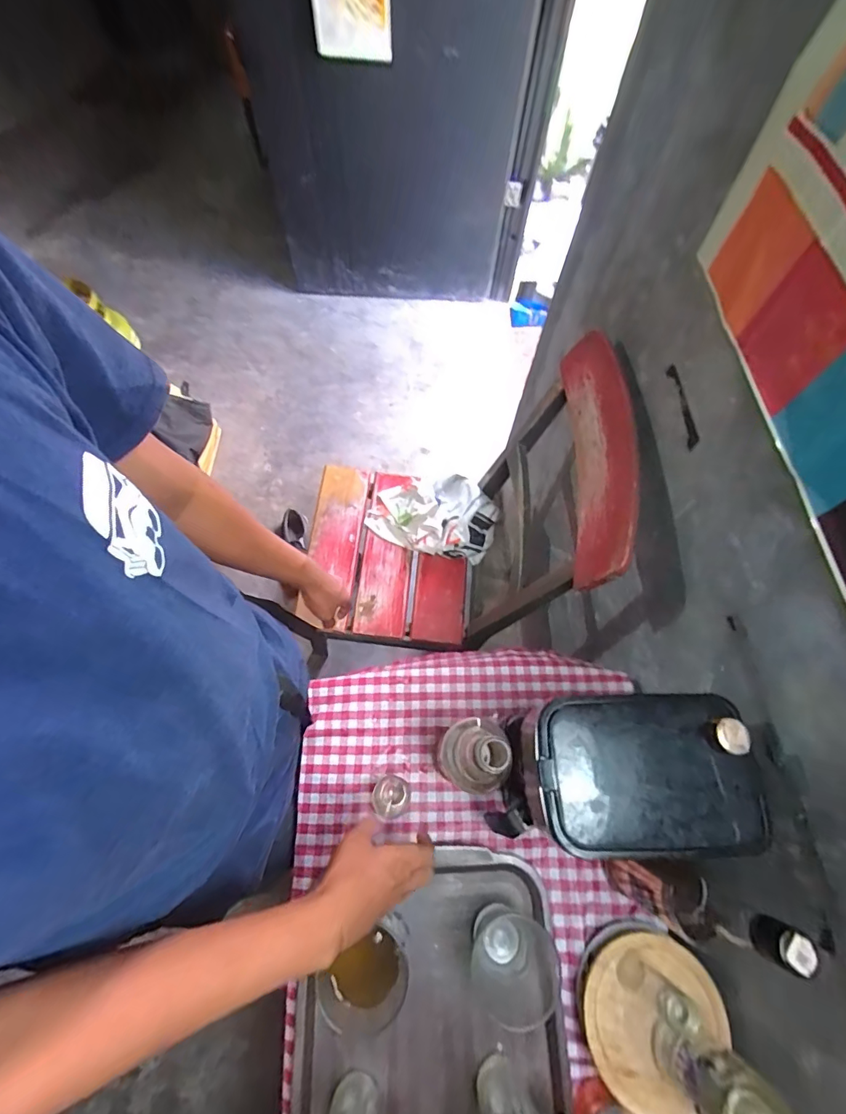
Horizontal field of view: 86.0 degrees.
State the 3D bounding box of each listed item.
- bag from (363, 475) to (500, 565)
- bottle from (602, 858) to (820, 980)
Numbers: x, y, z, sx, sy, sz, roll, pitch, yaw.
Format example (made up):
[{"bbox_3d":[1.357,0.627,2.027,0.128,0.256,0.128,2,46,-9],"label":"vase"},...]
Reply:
[{"bbox_3d":[0.024,-0.103,1.055,0.281,0.053,0.195,17,68,5],"label":"bag"},{"bbox_3d":[0.266,0.348,0.456,0.057,0.276,0.057,32,70,11],"label":"bottle"}]

